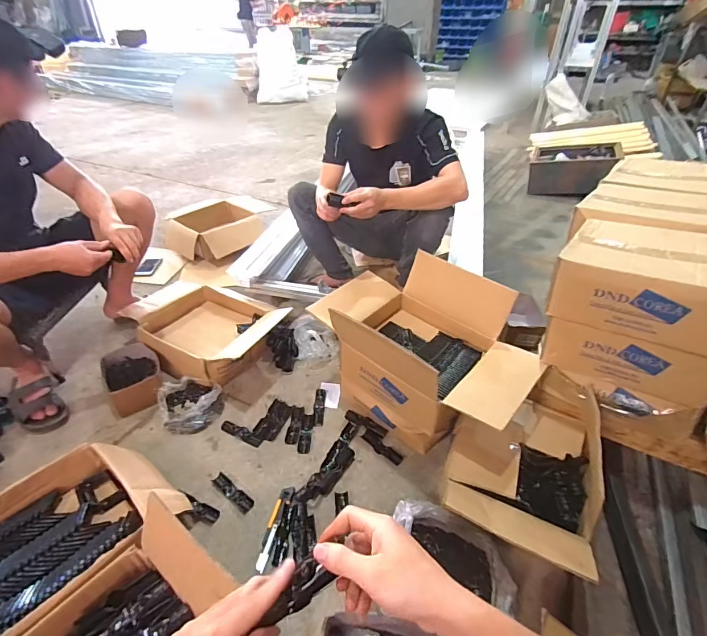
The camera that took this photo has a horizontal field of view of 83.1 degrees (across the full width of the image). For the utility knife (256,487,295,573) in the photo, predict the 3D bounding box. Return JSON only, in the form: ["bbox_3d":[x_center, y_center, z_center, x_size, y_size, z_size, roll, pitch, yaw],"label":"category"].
[{"bbox_3d":[-0.179,0.468,0.898,0.034,0.022,0.182,10,38,12],"label":"utility knife"}]

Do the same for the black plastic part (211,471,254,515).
[{"bbox_3d":[-0.293,0.425,0.971,0.122,0.017,0.036,25,43,28],"label":"black plastic part"}]

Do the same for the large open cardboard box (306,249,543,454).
[{"bbox_3d":[0.176,0.104,1.078,0.541,0.376,0.336,26,44,30],"label":"large open cardboard box"}]

